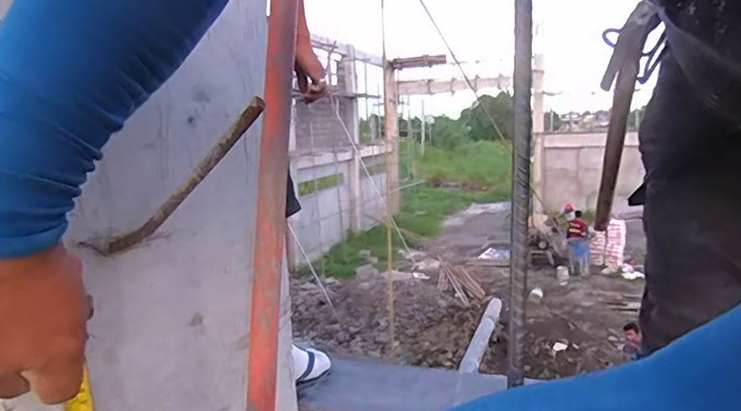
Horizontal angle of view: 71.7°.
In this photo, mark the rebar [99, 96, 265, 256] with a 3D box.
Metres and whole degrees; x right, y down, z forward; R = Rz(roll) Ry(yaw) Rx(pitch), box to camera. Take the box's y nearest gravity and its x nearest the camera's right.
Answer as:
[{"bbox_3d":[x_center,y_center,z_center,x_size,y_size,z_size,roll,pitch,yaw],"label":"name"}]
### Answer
[{"bbox_3d":[-0.139,-0.015,0.374,0.185,0.015,0.021,-39,-6,23],"label":"rebar"}]

